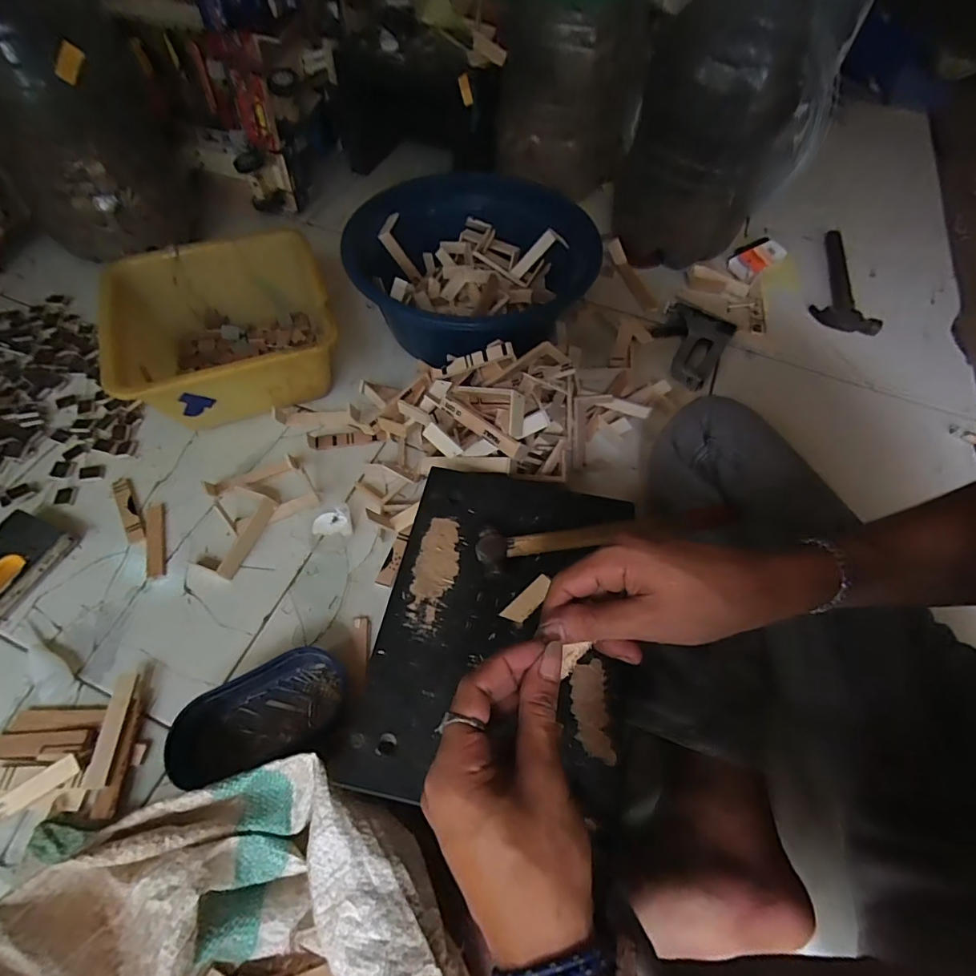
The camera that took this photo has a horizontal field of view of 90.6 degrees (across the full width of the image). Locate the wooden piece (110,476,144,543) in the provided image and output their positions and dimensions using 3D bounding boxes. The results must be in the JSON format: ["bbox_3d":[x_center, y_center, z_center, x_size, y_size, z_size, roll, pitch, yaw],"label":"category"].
[{"bbox_3d":[-0.444,0.025,0.596,0.022,0.004,0.097,-27,63,-18],"label":"wooden piece"}]

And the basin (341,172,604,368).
[{"bbox_3d":[-0.029,-0.321,0.730,0.324,0.127,0.335,31,62,16],"label":"basin"}]

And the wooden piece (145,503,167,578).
[{"bbox_3d":[-0.395,0.061,0.576,0.022,0.006,0.096,-15,60,-12],"label":"wooden piece"}]

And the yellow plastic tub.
[{"bbox_3d":[-0.352,-0.216,0.675,0.266,0.118,0.254,-16,60,-12],"label":"yellow plastic tub"}]

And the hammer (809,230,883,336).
[{"bbox_3d":[0.685,-0.395,0.925,0.104,0.034,0.303,19,59,9],"label":"hammer"}]

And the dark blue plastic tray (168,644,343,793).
[{"bbox_3d":[-0.219,0.215,0.469,0.151,0.043,0.096,-15,60,-12],"label":"dark blue plastic tray"}]

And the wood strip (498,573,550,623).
[{"bbox_3d":[0.035,0.096,0.416,0.051,0.006,0.020,-40,68,-23],"label":"wood strip"}]

